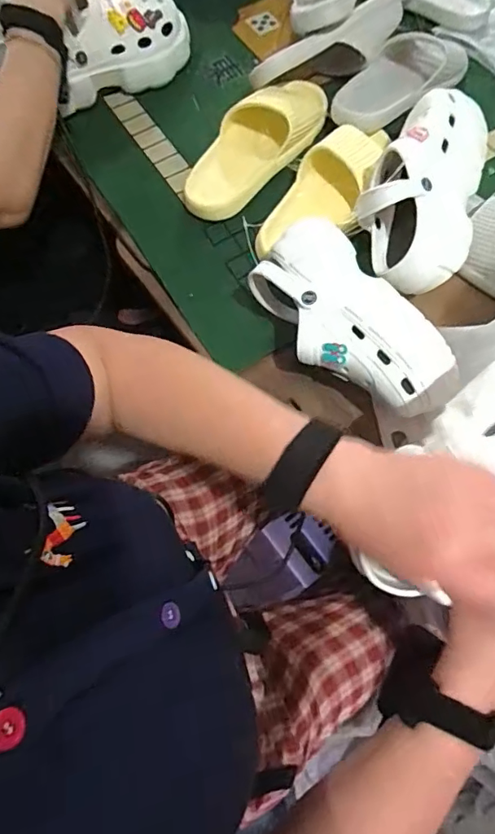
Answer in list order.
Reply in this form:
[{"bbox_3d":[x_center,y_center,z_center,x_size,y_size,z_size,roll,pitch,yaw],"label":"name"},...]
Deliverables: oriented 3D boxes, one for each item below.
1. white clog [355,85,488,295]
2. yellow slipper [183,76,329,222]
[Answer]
[{"bbox_3d":[0.207,-0.272,0.587,0.125,0.111,0.235,16,84,4],"label":"white clog"},{"bbox_3d":[0.012,-0.363,0.669,0.108,0.054,0.254,34,73,9],"label":"yellow slipper"}]

